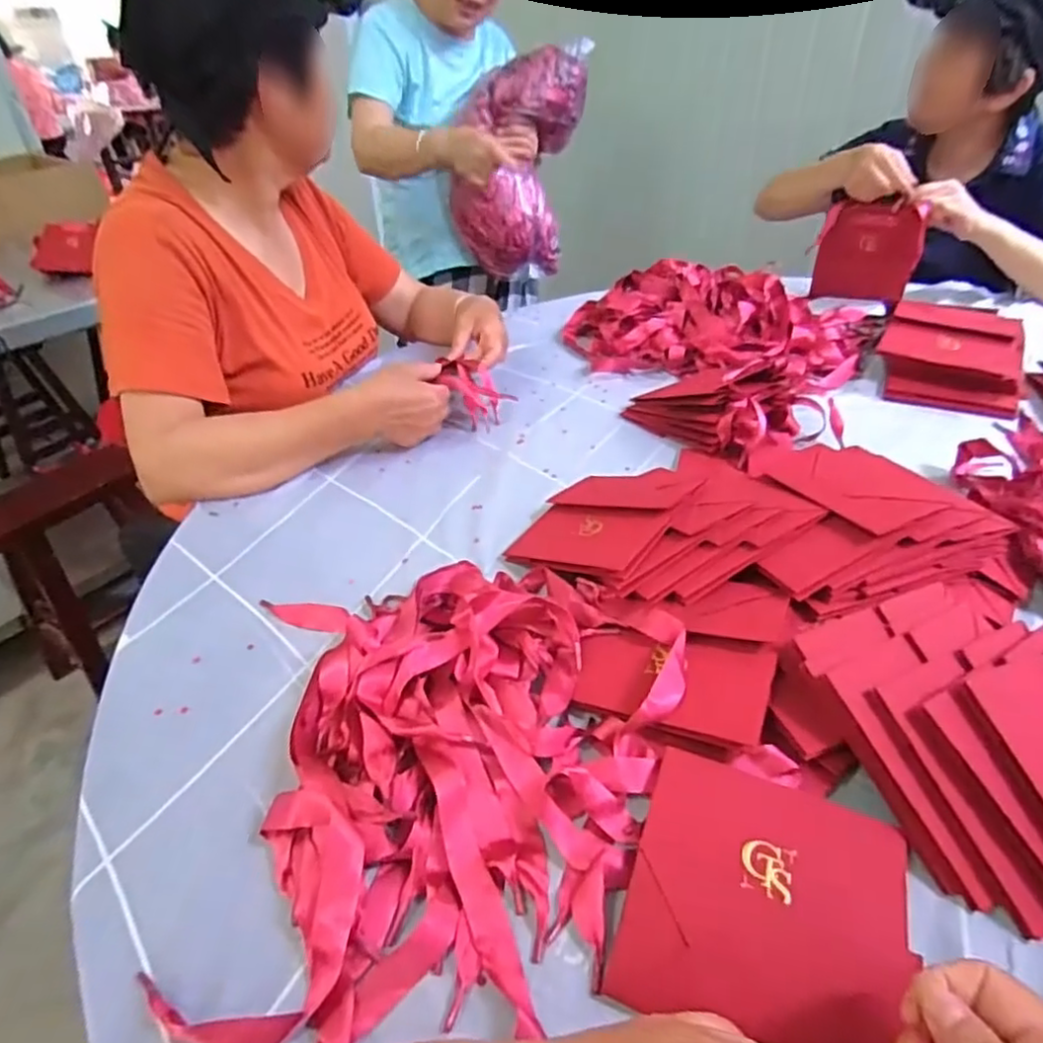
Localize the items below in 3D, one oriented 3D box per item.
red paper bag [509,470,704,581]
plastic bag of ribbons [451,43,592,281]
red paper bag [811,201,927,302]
[{"bbox_3d":[0.074,-0.006,0.578,0.135,0.009,0.143,7,44,44],"label":"red paper bag"},{"bbox_3d":[-0.002,-0.719,1.341,0.246,0.381,0.162,-28,44,-29],"label":"plastic bag of ribbons"},{"bbox_3d":[0.548,-0.427,1.039,0.150,0.139,0.027,20,39,35],"label":"red paper bag"}]

